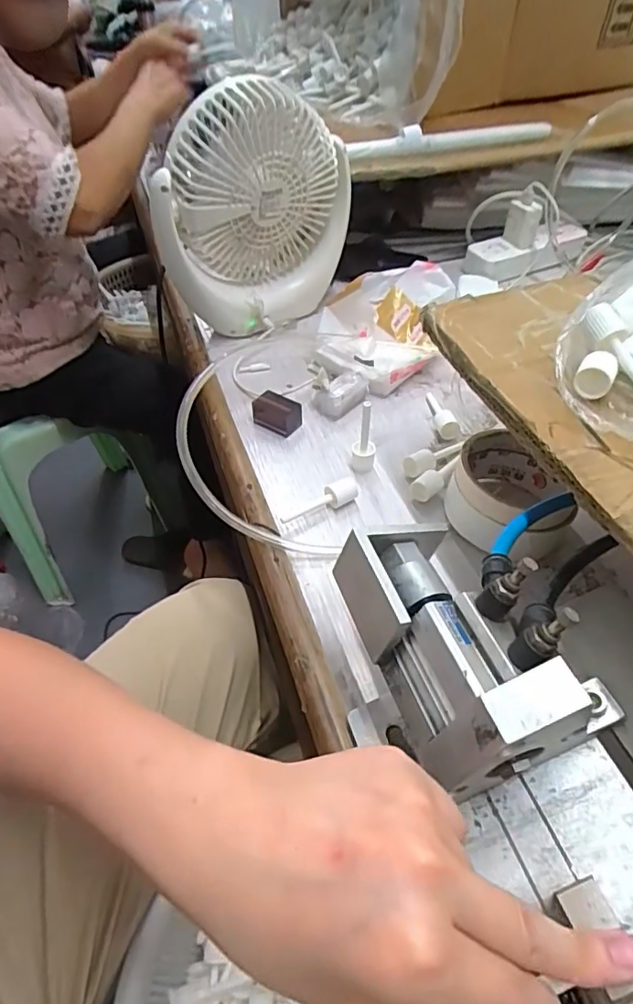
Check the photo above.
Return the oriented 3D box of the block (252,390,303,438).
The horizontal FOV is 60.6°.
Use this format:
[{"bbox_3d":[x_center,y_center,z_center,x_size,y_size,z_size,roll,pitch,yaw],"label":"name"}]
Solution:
[{"bbox_3d":[-0.035,-0.081,0.484,0.041,0.022,0.027,30,56,25],"label":"block"}]

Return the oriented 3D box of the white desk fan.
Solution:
[{"bbox_3d":[-0.056,-0.277,0.532,0.194,0.201,0.066,-27,53,-20],"label":"white desk fan"}]

